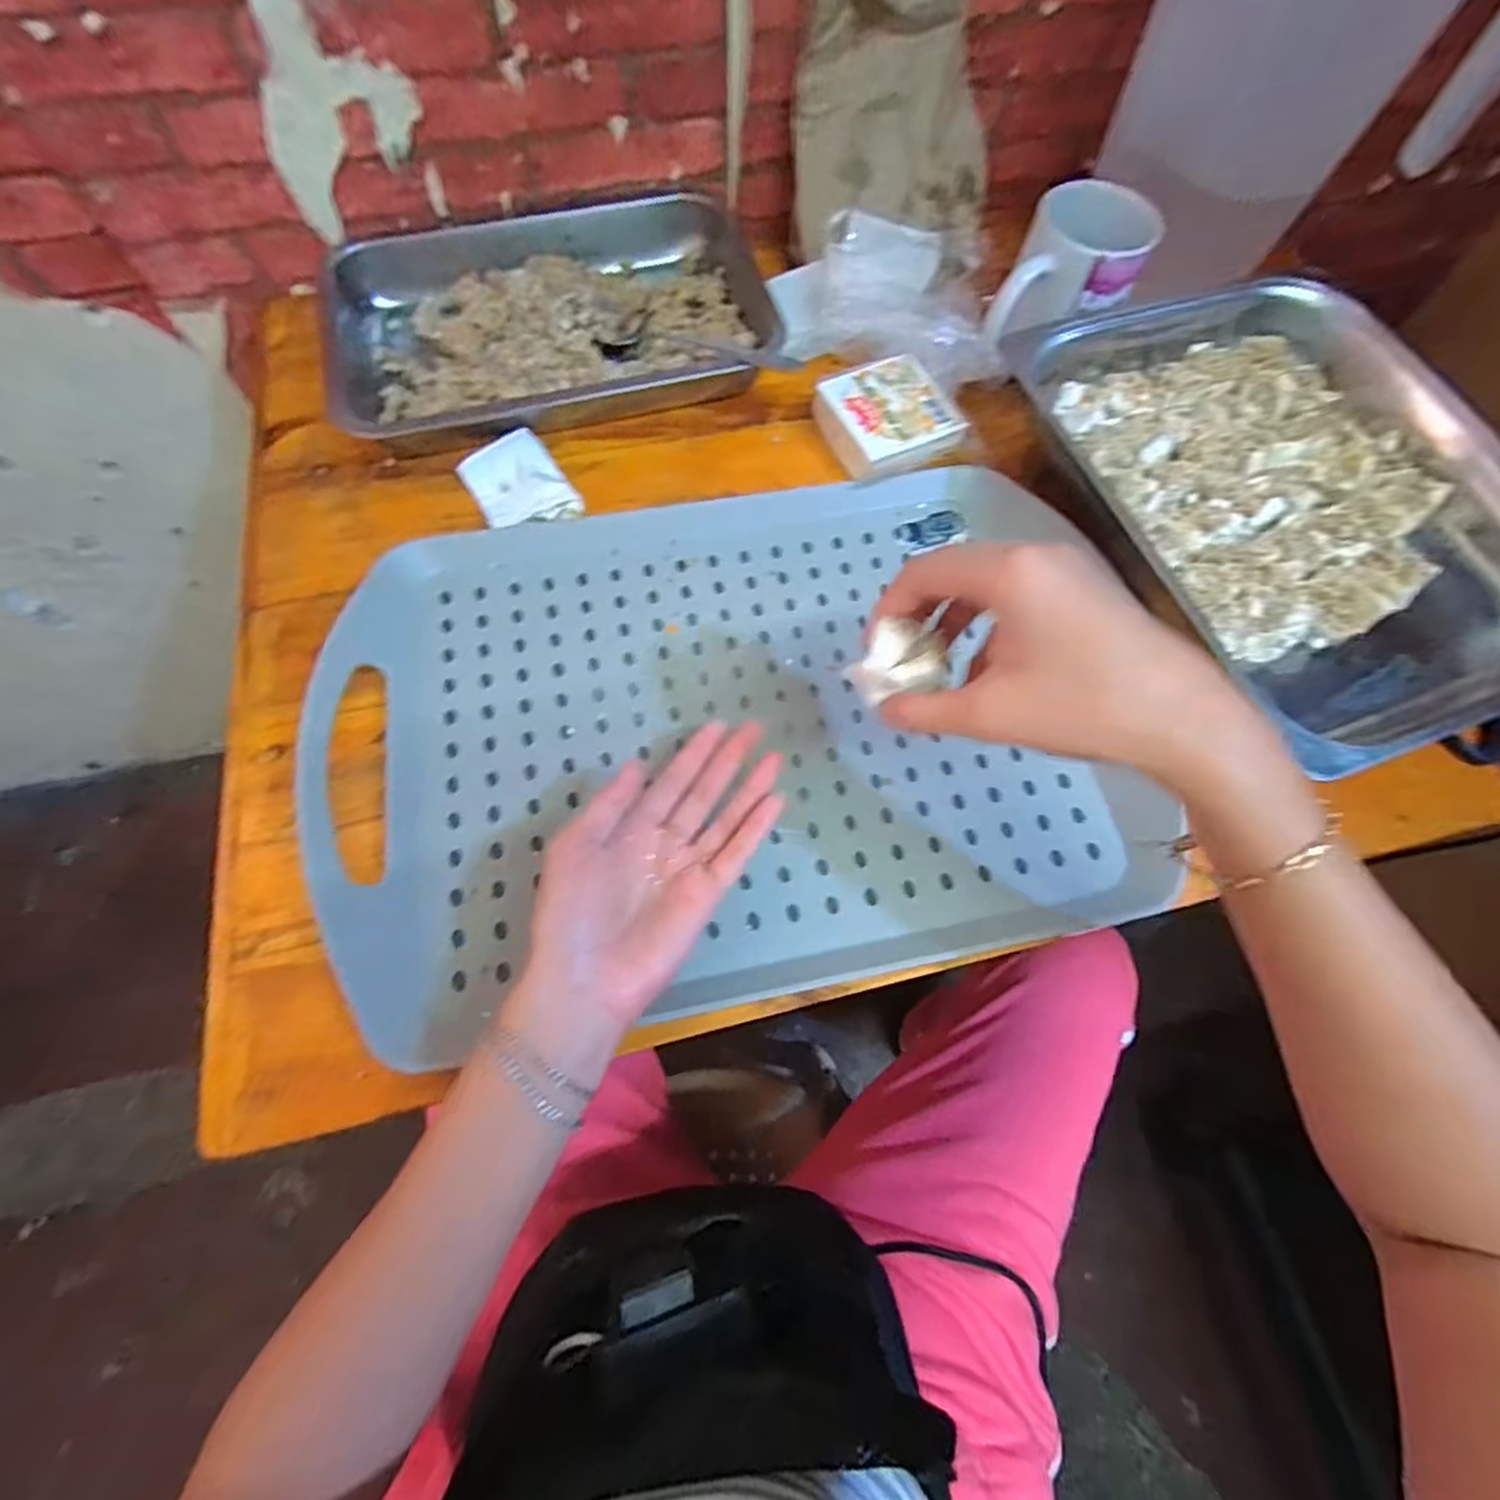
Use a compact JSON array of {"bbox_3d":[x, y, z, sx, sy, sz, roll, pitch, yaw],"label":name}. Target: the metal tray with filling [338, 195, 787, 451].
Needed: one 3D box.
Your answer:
[{"bbox_3d":[-0.143,-0.323,0.492,0.298,0.038,0.209,-10,69,-7],"label":"metal tray with filling"}]

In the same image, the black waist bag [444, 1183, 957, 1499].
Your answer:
[{"bbox_3d":[-0.018,0.303,0.336,0.236,0.101,0.127,1,67,-2],"label":"black waist bag"}]

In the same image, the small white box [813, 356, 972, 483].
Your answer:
[{"bbox_3d":[0.097,-0.227,0.463,0.081,0.027,0.079,-19,70,-10],"label":"small white box"}]

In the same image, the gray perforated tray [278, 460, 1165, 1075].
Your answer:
[{"bbox_3d":[-0.007,-0.027,0.375,0.421,0.034,0.306,-10,69,-7],"label":"gray perforated tray"}]

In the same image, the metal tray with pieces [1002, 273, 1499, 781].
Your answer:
[{"bbox_3d":[0.335,-0.152,0.419,0.249,0.065,0.317,-18,70,-10],"label":"metal tray with pieces"}]

